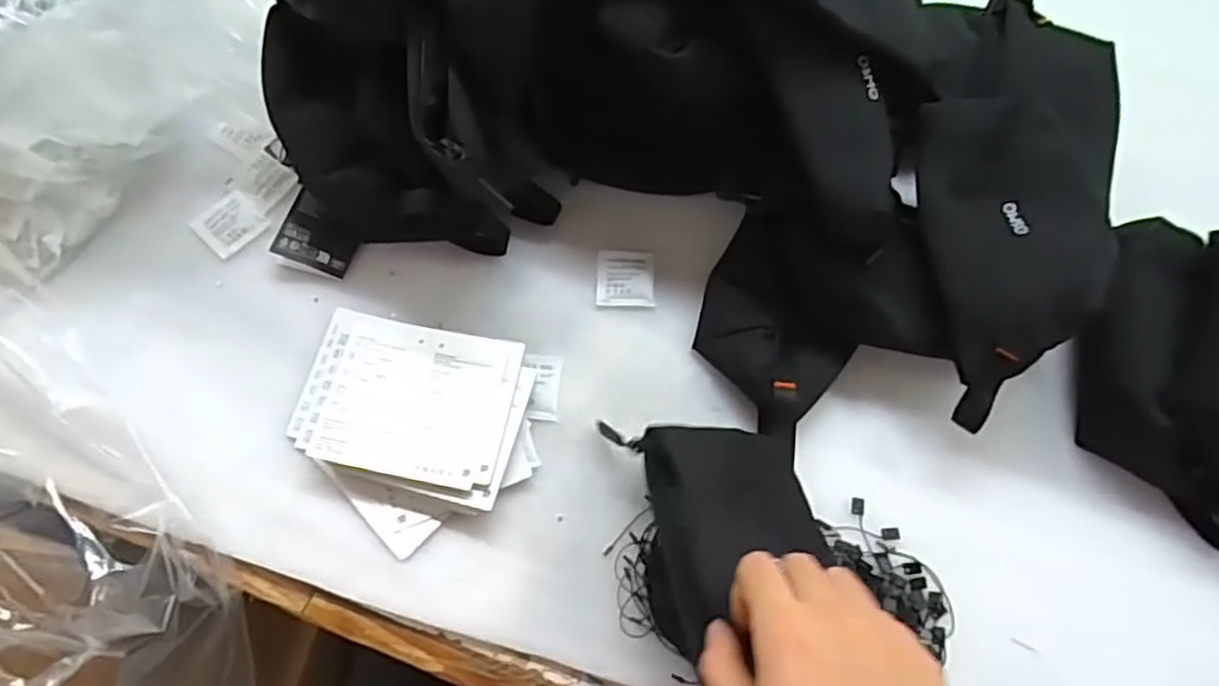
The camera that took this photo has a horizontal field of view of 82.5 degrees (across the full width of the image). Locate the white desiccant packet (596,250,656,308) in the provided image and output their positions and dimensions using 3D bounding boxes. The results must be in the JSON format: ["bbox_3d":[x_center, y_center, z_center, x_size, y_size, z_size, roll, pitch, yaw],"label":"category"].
[{"bbox_3d":[0.011,-0.045,0.483,0.039,0.005,0.042,1,68,-1],"label":"white desiccant packet"}]

